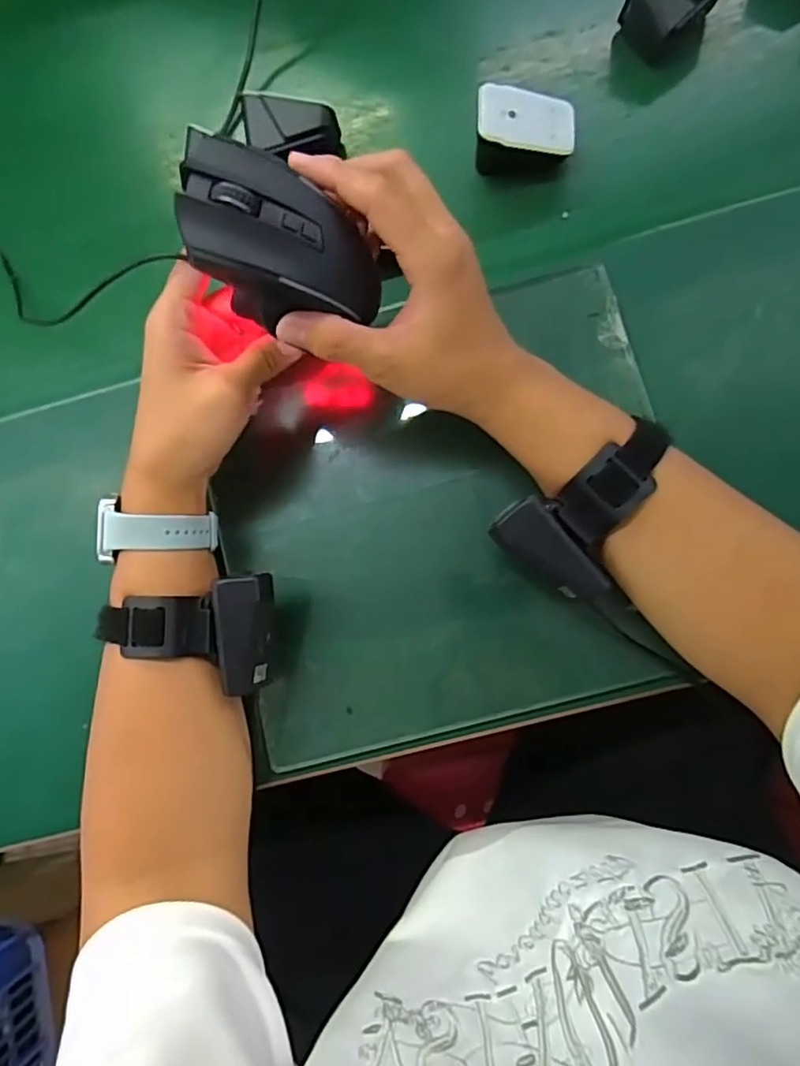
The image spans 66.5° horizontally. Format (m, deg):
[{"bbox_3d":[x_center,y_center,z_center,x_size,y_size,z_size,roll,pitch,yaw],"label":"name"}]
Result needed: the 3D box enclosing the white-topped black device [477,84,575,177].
[{"bbox_3d":[0.086,-0.279,0.430,0.069,0.051,0.048,-1,82,5],"label":"white-topped black device"}]

